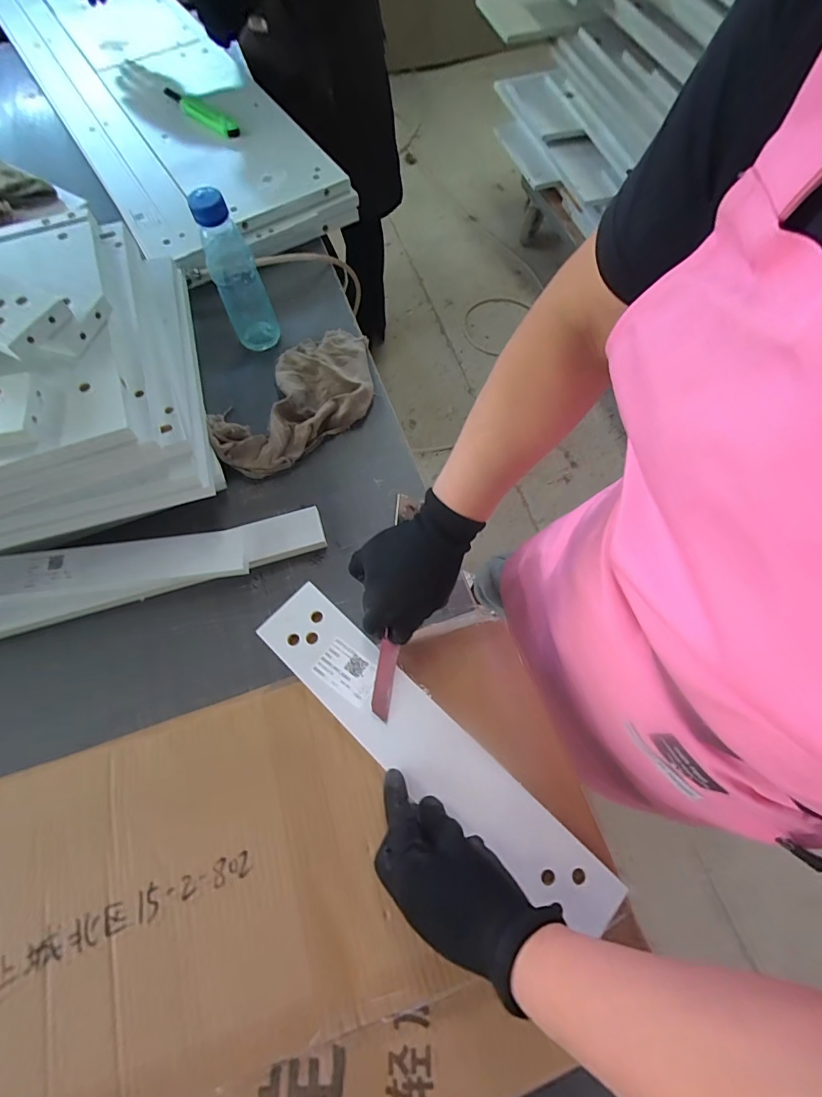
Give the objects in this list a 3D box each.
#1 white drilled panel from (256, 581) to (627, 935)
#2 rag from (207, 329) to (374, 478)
[{"bbox_3d":[0.011,0.168,0.394,0.362,0.008,0.069,38,73,15],"label":"white drilled panel"},{"bbox_3d":[-0.149,-0.204,0.615,0.142,0.032,0.260,39,73,15],"label":"rag"}]

